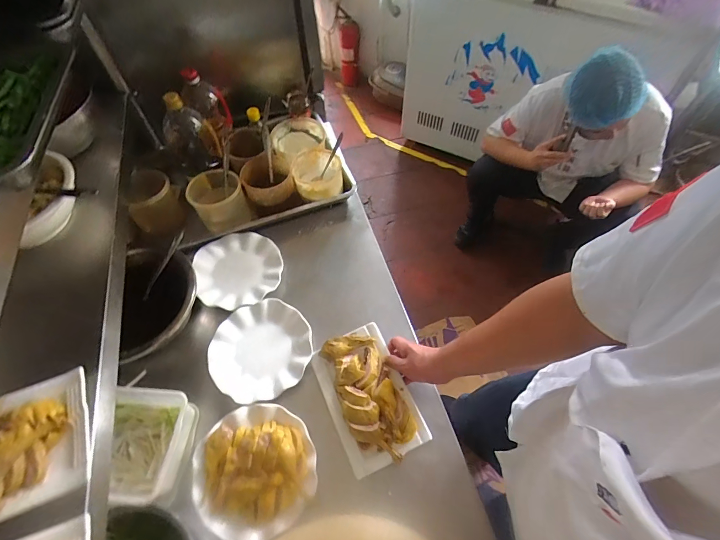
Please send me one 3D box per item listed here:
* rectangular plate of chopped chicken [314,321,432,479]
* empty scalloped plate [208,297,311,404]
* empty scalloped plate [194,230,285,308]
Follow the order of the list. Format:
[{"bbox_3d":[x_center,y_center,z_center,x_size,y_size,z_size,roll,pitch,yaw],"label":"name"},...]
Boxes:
[{"bbox_3d":[0.014,0.231,0.677,0.144,0.061,0.244,-21,56,-12],"label":"rectangular plate of chopped chicken"},{"bbox_3d":[-0.205,0.163,0.738,0.200,0.027,0.203,-1,58,1],"label":"empty scalloped plate"},{"bbox_3d":[-0.287,-0.005,0.846,0.195,0.029,0.207,-1,58,1],"label":"empty scalloped plate"}]

